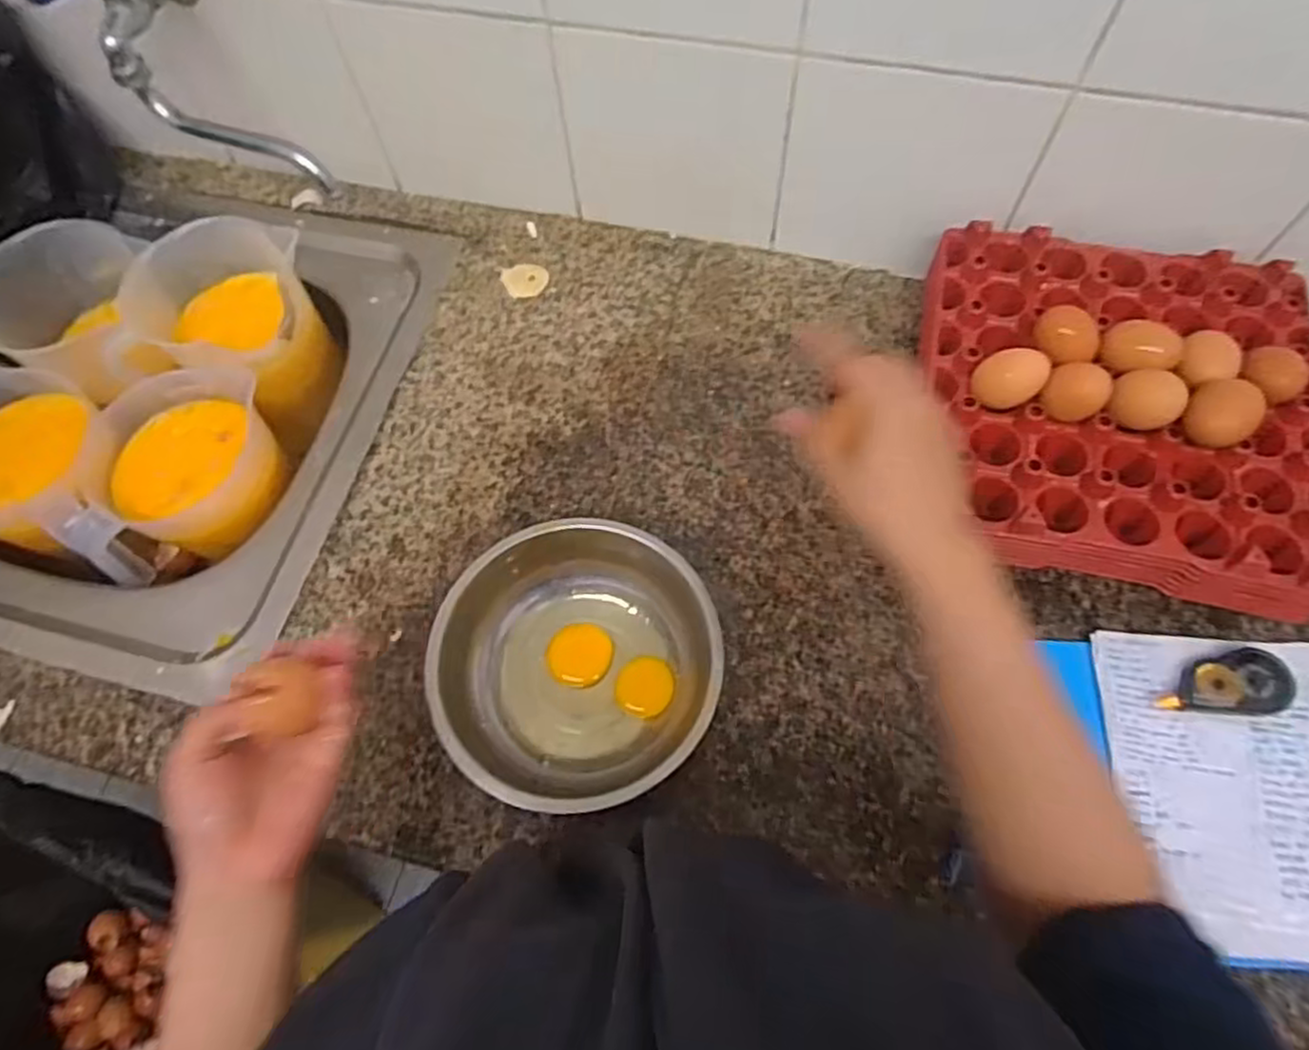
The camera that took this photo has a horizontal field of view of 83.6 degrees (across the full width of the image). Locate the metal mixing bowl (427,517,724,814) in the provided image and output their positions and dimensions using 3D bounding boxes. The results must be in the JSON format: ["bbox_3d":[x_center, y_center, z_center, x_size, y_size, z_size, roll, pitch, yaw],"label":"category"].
[{"bbox_3d":[-0.055,0.101,0.541,0.196,0.064,0.199,-5,65,0],"label":"metal mixing bowl"}]

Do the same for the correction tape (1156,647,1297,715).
[{"bbox_3d":[0.415,0.115,0.536,0.088,0.016,0.045,-1,65,2],"label":"correction tape"}]

